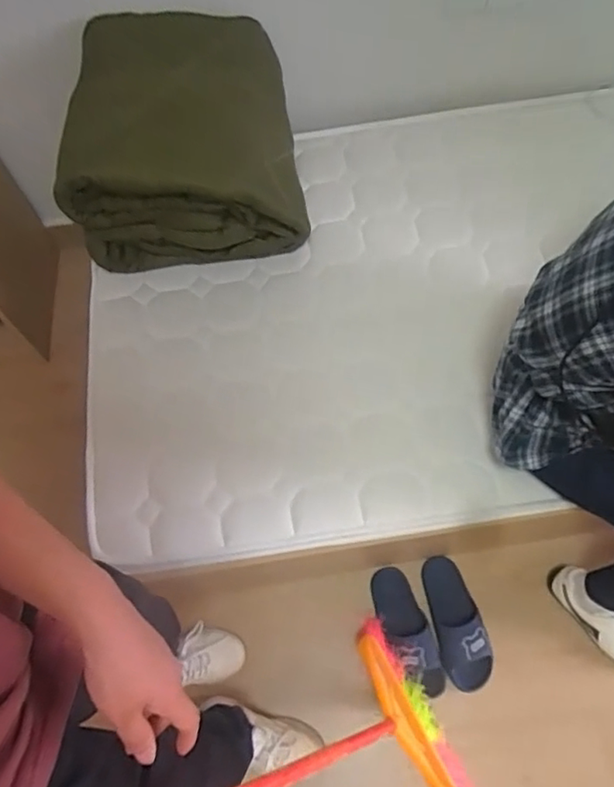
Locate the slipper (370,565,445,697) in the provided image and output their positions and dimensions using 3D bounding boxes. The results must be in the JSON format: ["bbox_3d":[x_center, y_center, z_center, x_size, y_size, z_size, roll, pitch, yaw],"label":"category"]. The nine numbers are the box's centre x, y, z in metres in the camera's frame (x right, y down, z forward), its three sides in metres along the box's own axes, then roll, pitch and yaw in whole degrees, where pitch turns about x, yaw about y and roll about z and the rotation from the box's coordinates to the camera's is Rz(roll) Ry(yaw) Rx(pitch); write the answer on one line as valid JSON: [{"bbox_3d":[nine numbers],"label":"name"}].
[{"bbox_3d":[0.222,0.539,1.280,0.110,0.066,0.286,-18,65,-6],"label":"slipper"}]

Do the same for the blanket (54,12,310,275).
[{"bbox_3d":[-0.277,-0.547,1.272,0.476,0.339,0.462,-10,64,-2],"label":"blanket"}]

